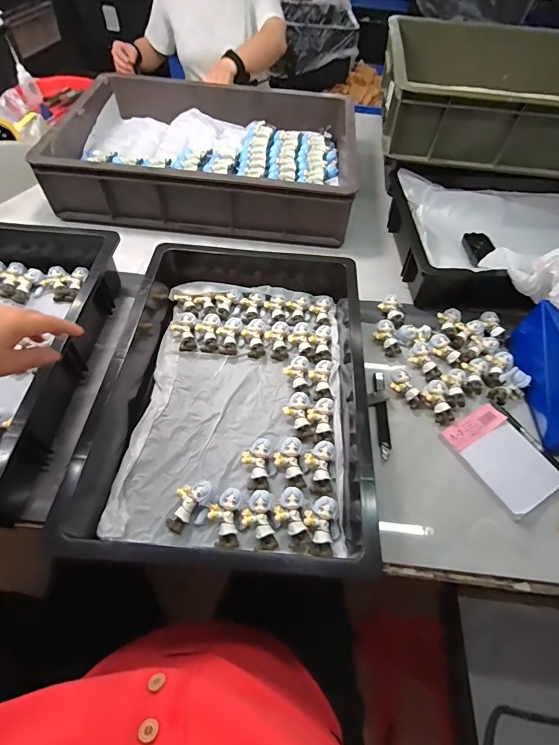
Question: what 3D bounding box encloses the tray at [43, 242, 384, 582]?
[{"bbox_3d":[-0.043,0.001,0.492,0.343,0.097,0.460,4,54,0],"label":"tray"}]

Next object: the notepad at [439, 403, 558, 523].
[{"bbox_3d":[0.287,0.110,0.482,0.097,0.012,0.127,-23,60,-18],"label":"notepad"}]

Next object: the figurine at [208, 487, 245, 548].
[{"bbox_3d":[-0.059,0.159,0.410,0.035,0.023,0.056,4,56,-1],"label":"figurine"}]

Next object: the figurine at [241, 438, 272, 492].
[{"bbox_3d":[-0.028,0.111,0.449,0.033,0.021,0.060,1,70,-2],"label":"figurine"}]

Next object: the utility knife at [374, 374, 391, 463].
[{"bbox_3d":[0.143,0.056,0.515,0.017,0.009,0.131,6,56,0],"label":"utility knife"}]

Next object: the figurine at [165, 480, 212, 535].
[{"bbox_3d":[-0.100,0.149,0.414,0.039,0.029,0.054,16,57,7],"label":"figurine"}]

